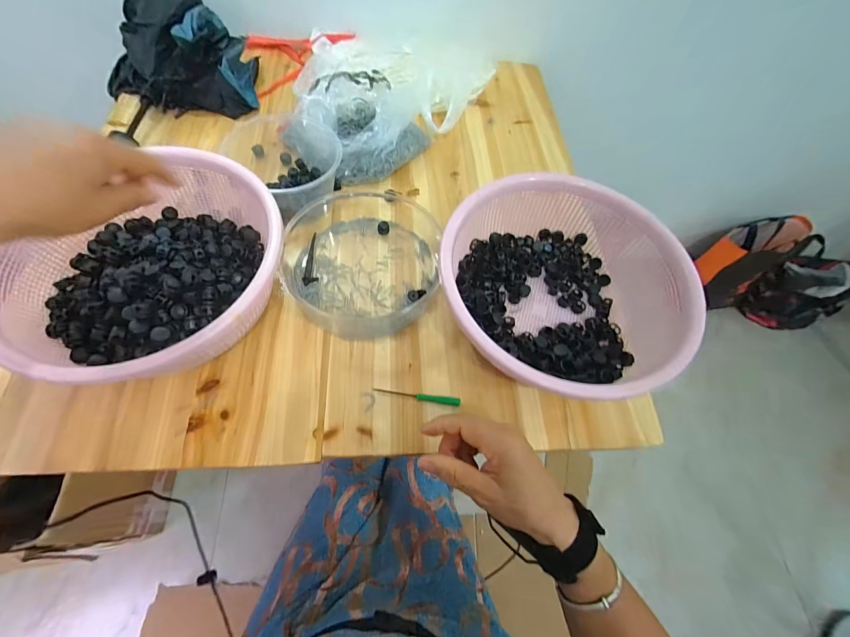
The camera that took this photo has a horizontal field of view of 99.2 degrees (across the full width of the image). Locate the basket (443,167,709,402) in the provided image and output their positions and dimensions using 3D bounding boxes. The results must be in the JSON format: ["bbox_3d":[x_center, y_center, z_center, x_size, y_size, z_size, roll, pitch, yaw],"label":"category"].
[{"bbox_3d":[0.150,-0.034,0.432,0.264,0.106,0.242,2,62,-4],"label":"basket"}]

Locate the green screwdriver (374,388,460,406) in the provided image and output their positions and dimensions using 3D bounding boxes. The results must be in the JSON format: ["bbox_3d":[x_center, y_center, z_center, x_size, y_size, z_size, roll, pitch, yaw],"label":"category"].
[{"bbox_3d":[-0.009,0.088,0.410,0.098,0.006,0.009,8,62,-1],"label":"green screwdriver"}]

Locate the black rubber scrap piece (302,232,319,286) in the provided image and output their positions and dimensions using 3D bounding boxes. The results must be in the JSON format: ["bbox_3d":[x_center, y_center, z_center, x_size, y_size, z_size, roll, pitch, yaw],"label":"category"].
[{"bbox_3d":[-0.152,-0.081,0.483,0.018,0.007,0.089,-4,63,-8],"label":"black rubber scrap piece"}]

